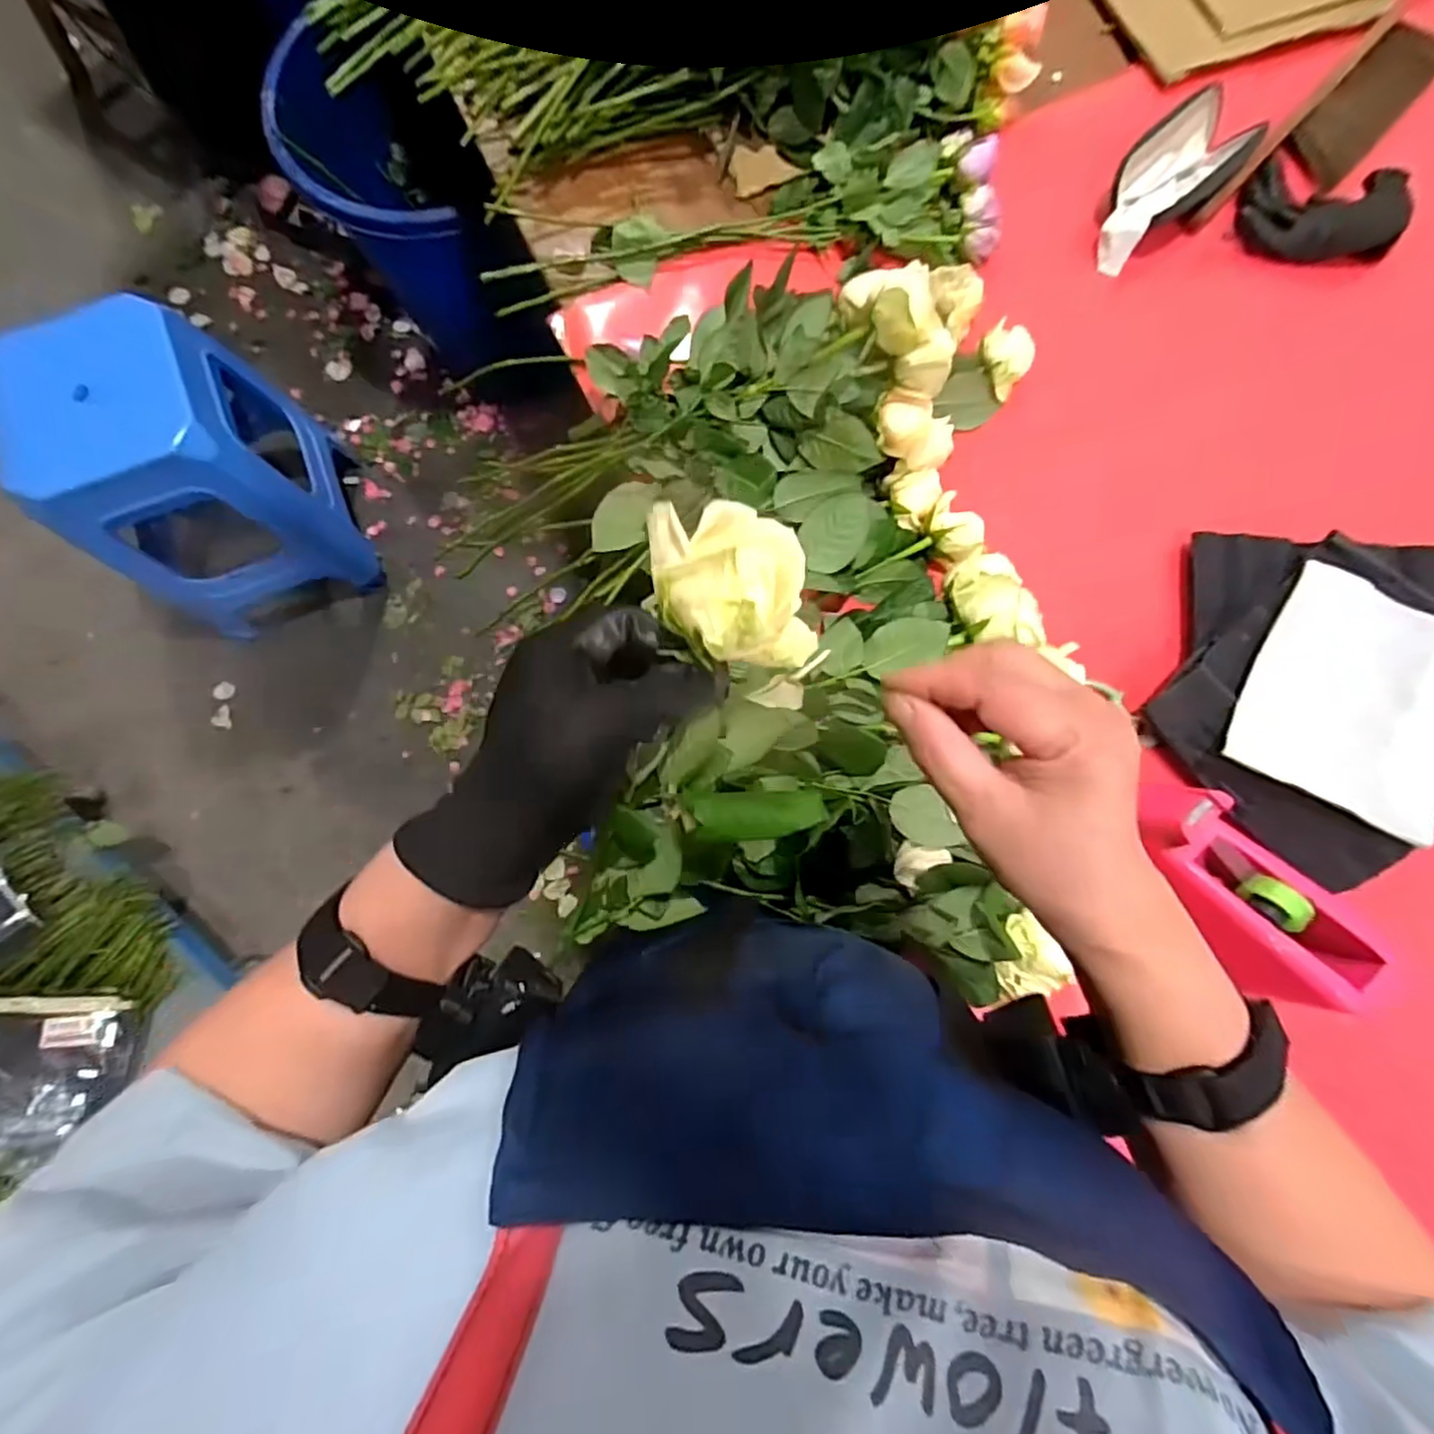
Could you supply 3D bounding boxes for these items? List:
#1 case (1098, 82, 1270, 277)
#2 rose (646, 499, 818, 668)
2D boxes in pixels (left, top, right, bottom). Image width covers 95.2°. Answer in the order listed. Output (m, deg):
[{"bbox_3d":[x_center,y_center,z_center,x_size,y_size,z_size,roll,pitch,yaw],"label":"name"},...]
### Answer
[{"bbox_3d":[0.465,-0.554,0.671,0.205,0.050,0.088,-43,83,-7],"label":"case"},{"bbox_3d":[0.007,-0.057,0.267,0.062,0.040,0.070,-10,81,-2],"label":"rose"}]

